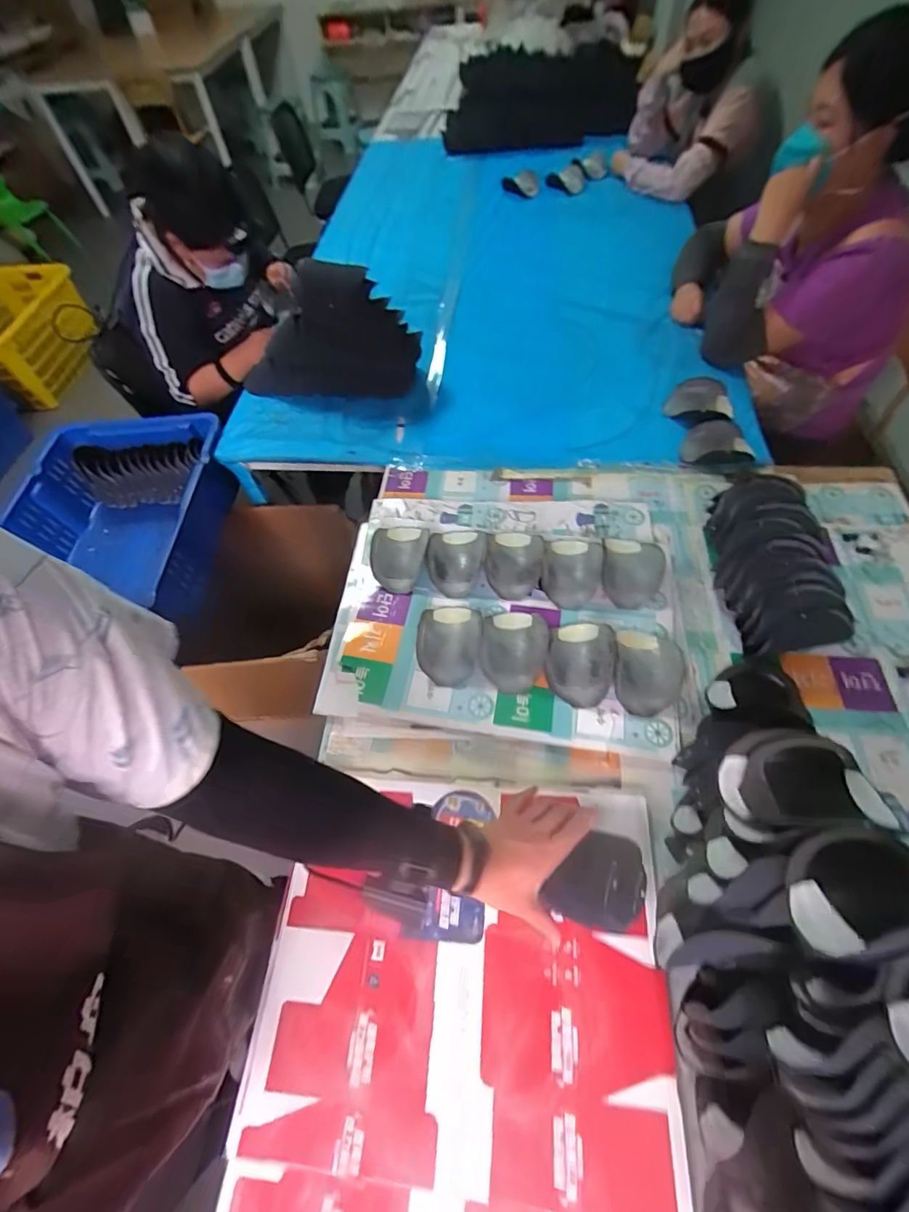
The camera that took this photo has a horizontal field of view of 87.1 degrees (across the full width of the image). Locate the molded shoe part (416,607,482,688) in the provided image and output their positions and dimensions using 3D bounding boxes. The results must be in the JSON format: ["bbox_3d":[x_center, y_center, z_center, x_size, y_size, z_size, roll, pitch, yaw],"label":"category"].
[{"bbox_3d":[-0.009,0.056,0.765,0.101,0.040,0.138,6,59,7],"label":"molded shoe part"}]

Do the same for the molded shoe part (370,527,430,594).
[{"bbox_3d":[-0.103,-0.096,0.869,0.096,0.032,0.143,12,60,10],"label":"molded shoe part"}]

